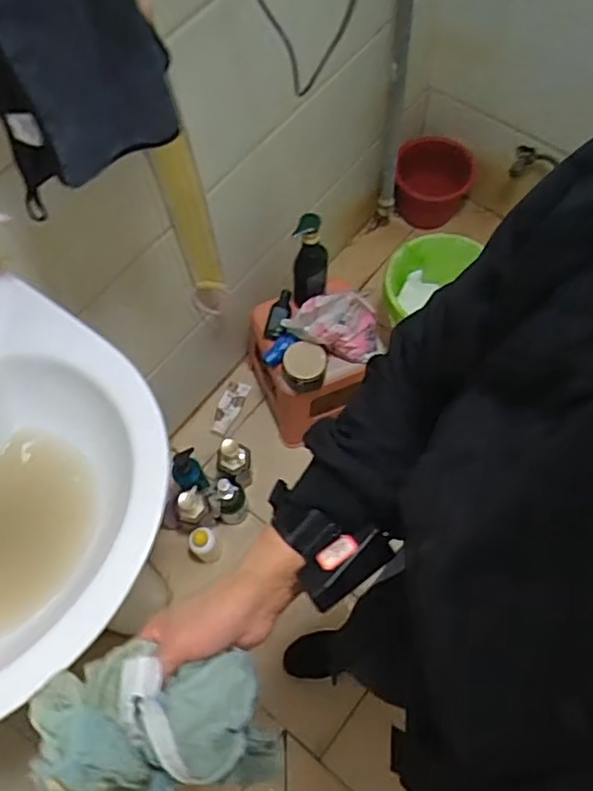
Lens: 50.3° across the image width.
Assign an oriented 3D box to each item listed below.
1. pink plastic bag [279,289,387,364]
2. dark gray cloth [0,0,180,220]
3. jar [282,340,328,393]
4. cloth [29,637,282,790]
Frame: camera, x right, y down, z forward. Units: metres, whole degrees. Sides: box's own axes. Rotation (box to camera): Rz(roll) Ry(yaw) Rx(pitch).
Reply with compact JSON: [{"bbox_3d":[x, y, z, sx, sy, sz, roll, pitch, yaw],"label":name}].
[{"bbox_3d":[0.071,-0.146,1.306,0.196,0.190,0.080,5,65,6],"label":"pink plastic bag"},{"bbox_3d":[-0.223,-0.355,0.617,0.198,0.270,0.078,-42,69,-15],"label":"dark gray cloth"},{"bbox_3d":[0.018,-0.063,1.326,0.098,0.102,0.085,-3,65,2],"label":"jar"},{"bbox_3d":[-0.098,0.237,0.445,0.141,0.069,0.133,-26,66,-9],"label":"cloth"}]

